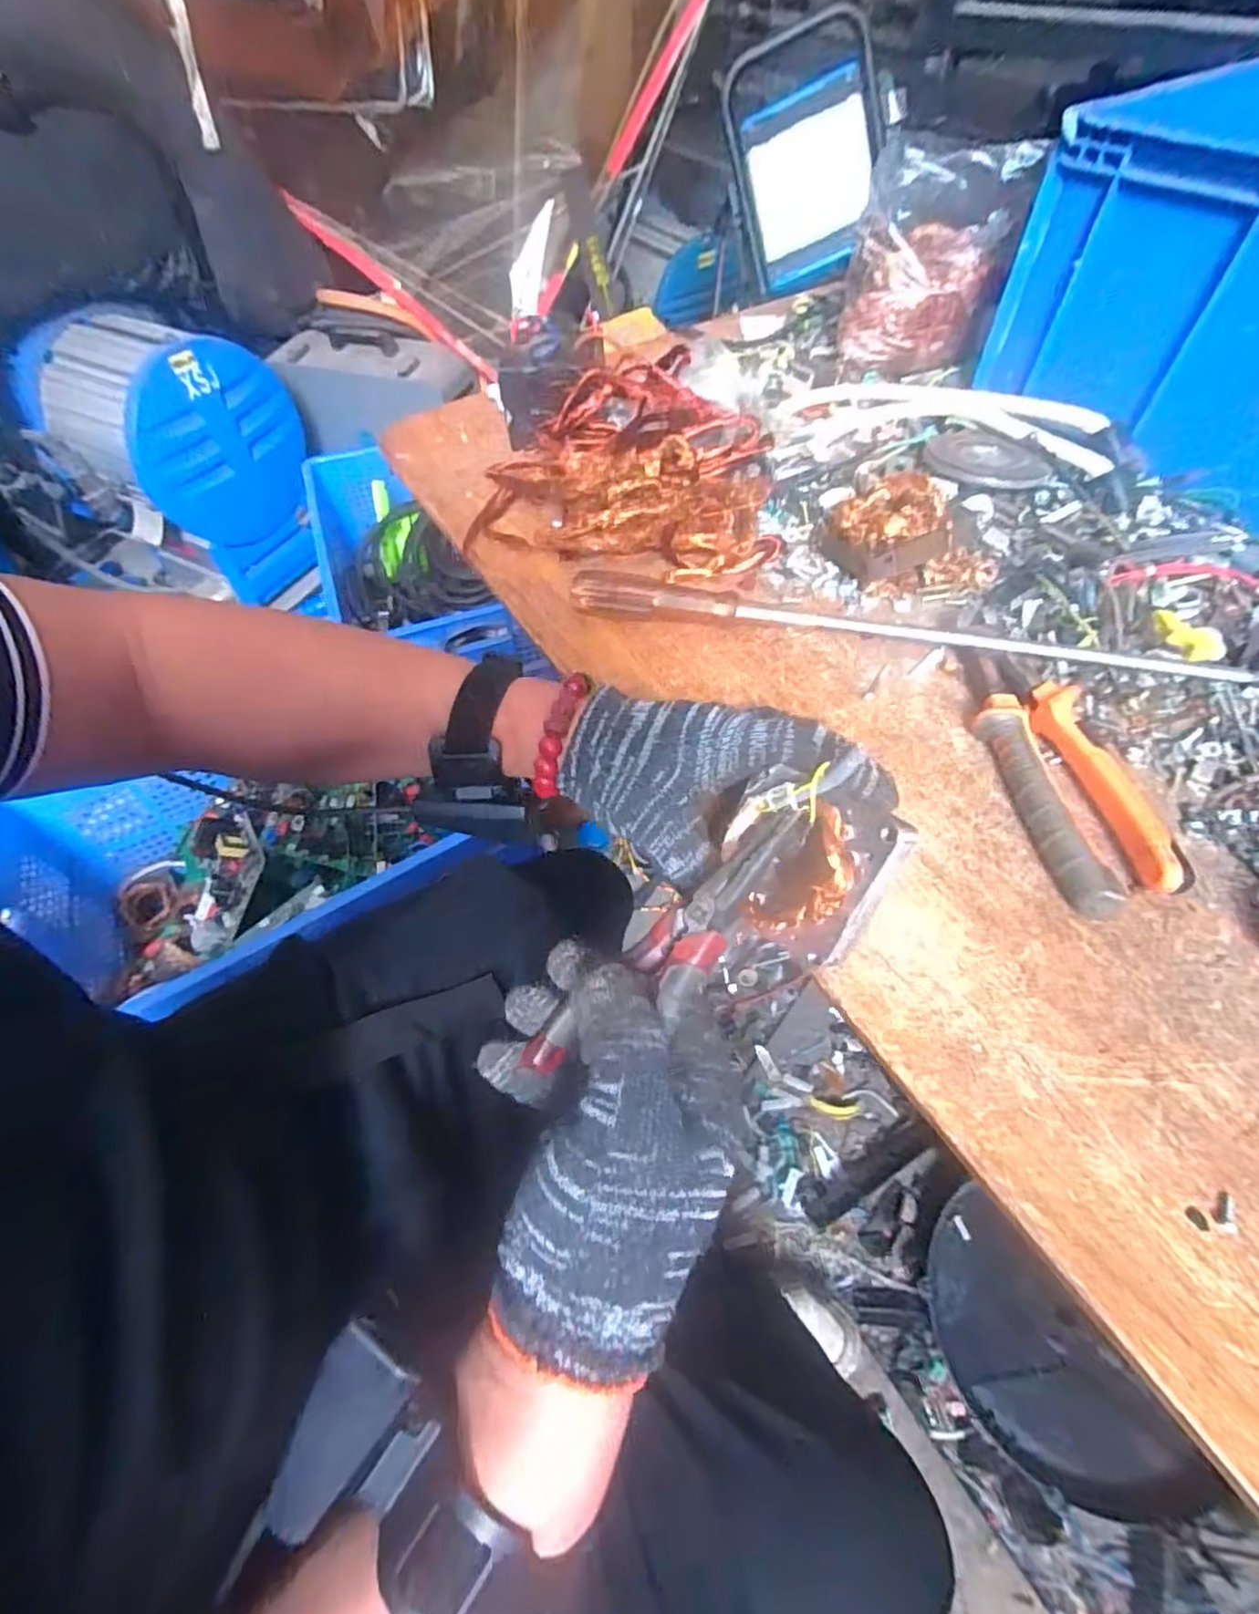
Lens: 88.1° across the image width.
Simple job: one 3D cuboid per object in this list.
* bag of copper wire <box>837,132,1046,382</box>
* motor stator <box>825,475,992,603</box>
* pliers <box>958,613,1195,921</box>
[{"bbox_3d":[0.249,-0.452,0.547,0.119,0.134,0.090,30,61,20],"label":"bag of copper wire"},{"bbox_3d":[0.183,-0.179,0.428,0.080,0.051,0.087,-1,55,1],"label":"motor stator"},{"bbox_3d":[0.227,-0.033,0.359,0.052,0.027,0.190,-6,56,-2],"label":"pliers"}]

